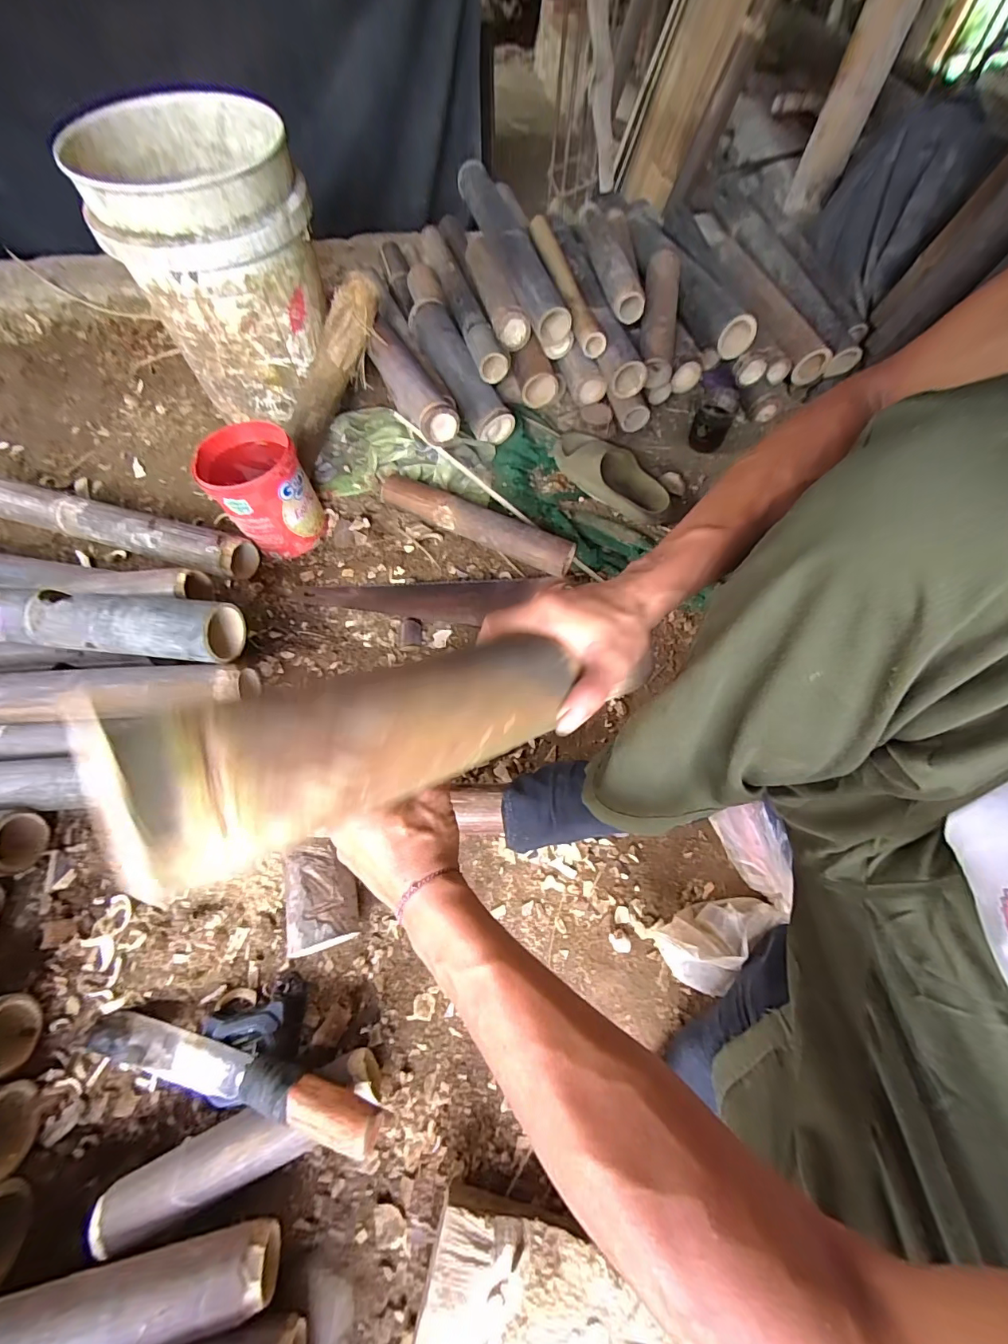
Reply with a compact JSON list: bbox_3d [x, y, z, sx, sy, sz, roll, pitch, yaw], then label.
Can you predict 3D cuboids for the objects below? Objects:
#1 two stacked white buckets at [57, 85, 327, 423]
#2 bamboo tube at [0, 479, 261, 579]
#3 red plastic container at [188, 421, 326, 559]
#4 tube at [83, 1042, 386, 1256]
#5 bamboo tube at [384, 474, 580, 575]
[{"bbox_3d":[-0.454,-0.654,0.791,0.290,0.341,0.297,-20,64,-11],"label":"two stacked white buckets"},{"bbox_3d":[-0.696,-0.253,0.785,0.594,0.072,0.068,15,63,7],"label":"bamboo tube"},{"bbox_3d":[-0.380,-0.282,0.746,0.141,0.151,0.136,-26,65,-14],"label":"red plastic container"},{"bbox_3d":[-0.240,0.439,0.438,0.242,0.057,0.058,-21,64,-11],"label":"tube"},{"bbox_3d":[-0.058,-0.253,0.786,0.335,0.061,0.061,24,64,12],"label":"bamboo tube"}]

